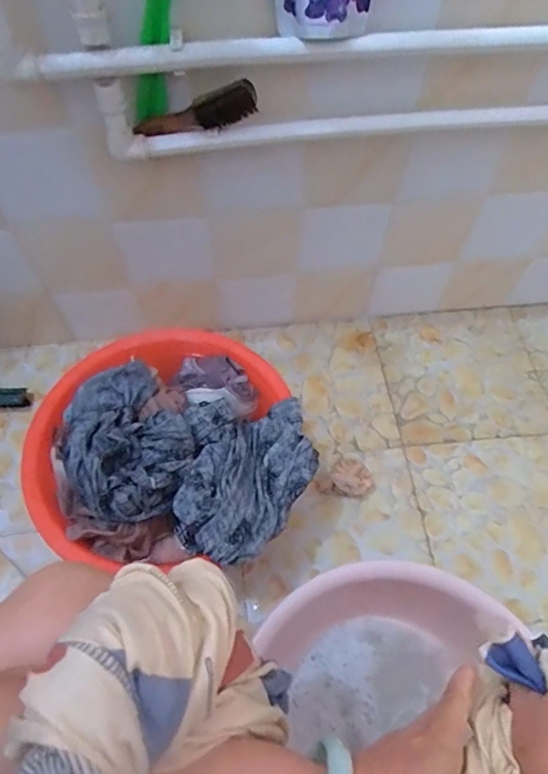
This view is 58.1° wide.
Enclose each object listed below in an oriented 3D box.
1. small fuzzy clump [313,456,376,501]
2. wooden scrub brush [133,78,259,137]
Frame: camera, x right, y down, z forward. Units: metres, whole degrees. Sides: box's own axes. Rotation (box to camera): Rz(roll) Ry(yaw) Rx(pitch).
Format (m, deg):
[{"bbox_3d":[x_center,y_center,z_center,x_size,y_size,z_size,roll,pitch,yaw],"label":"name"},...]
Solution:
[{"bbox_3d":[0.123,0.160,0.830,0.087,0.046,0.075,-41,66,-21],"label":"small fuzzy clump"},{"bbox_3d":[-0.096,-0.338,0.615,0.152,0.051,0.025,-10,57,15],"label":"wooden scrub brush"}]

